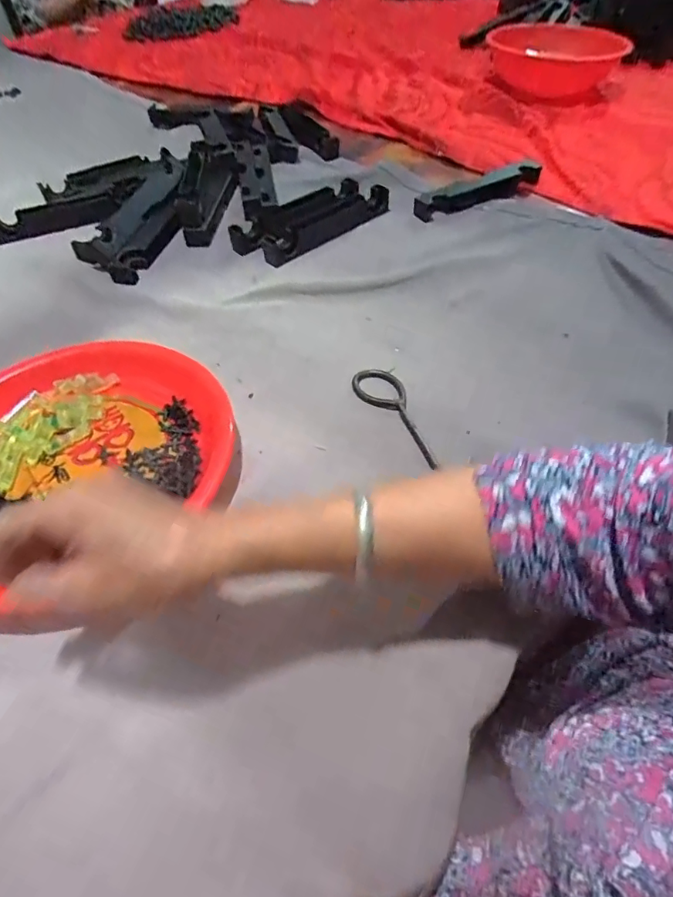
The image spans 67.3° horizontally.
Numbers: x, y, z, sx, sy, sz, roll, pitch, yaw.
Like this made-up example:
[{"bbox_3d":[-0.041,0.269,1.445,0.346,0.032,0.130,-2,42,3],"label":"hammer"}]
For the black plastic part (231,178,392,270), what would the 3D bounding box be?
[{"bbox_3d":[-0.034,-0.294,0.646,0.093,0.029,0.192,37,62,27],"label":"black plastic part"}]

